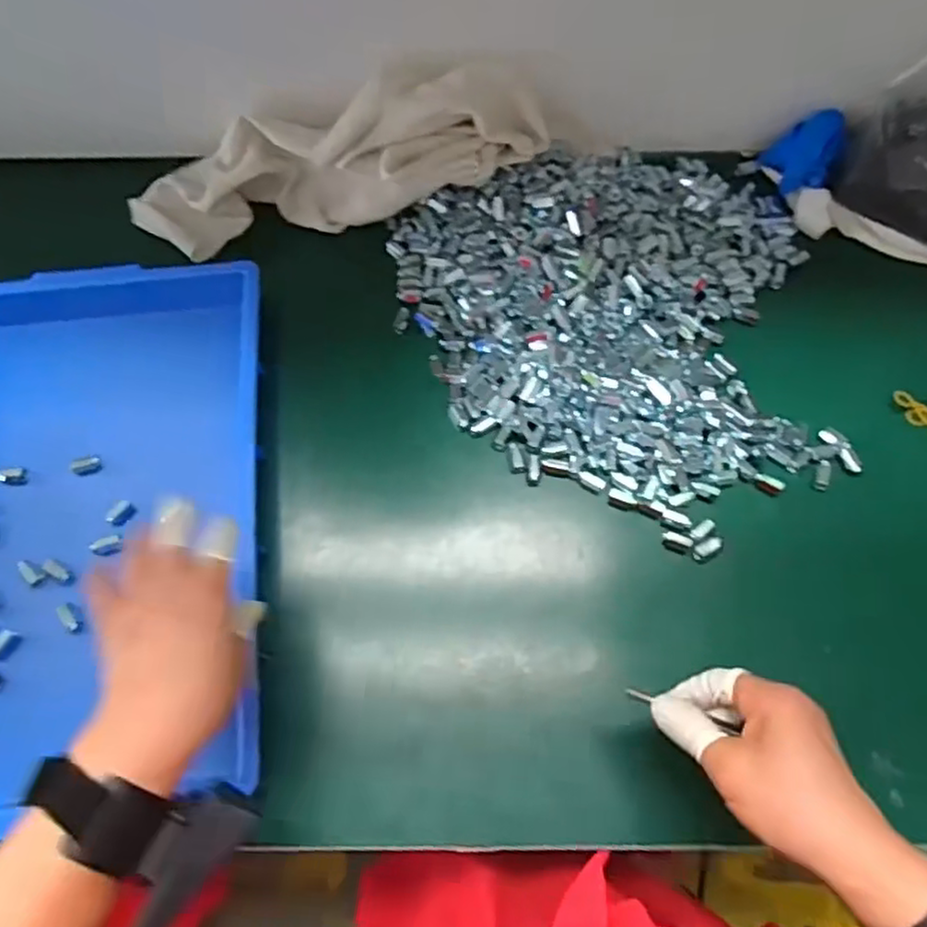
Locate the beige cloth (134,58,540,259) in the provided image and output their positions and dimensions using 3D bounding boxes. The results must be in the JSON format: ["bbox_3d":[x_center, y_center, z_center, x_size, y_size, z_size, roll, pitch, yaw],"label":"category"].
[{"bbox_3d":[-0.118,-0.265,0.618,0.387,0.105,0.085,-11,66,8],"label":"beige cloth"}]

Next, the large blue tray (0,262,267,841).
[{"bbox_3d":[-0.296,0.037,0.515,0.285,0.041,0.417,-6,67,-3],"label":"large blue tray"}]

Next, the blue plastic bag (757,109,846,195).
[{"bbox_3d":[0.322,-0.294,0.643,0.063,0.046,0.069,34,71,13],"label":"blue plastic bag"}]

